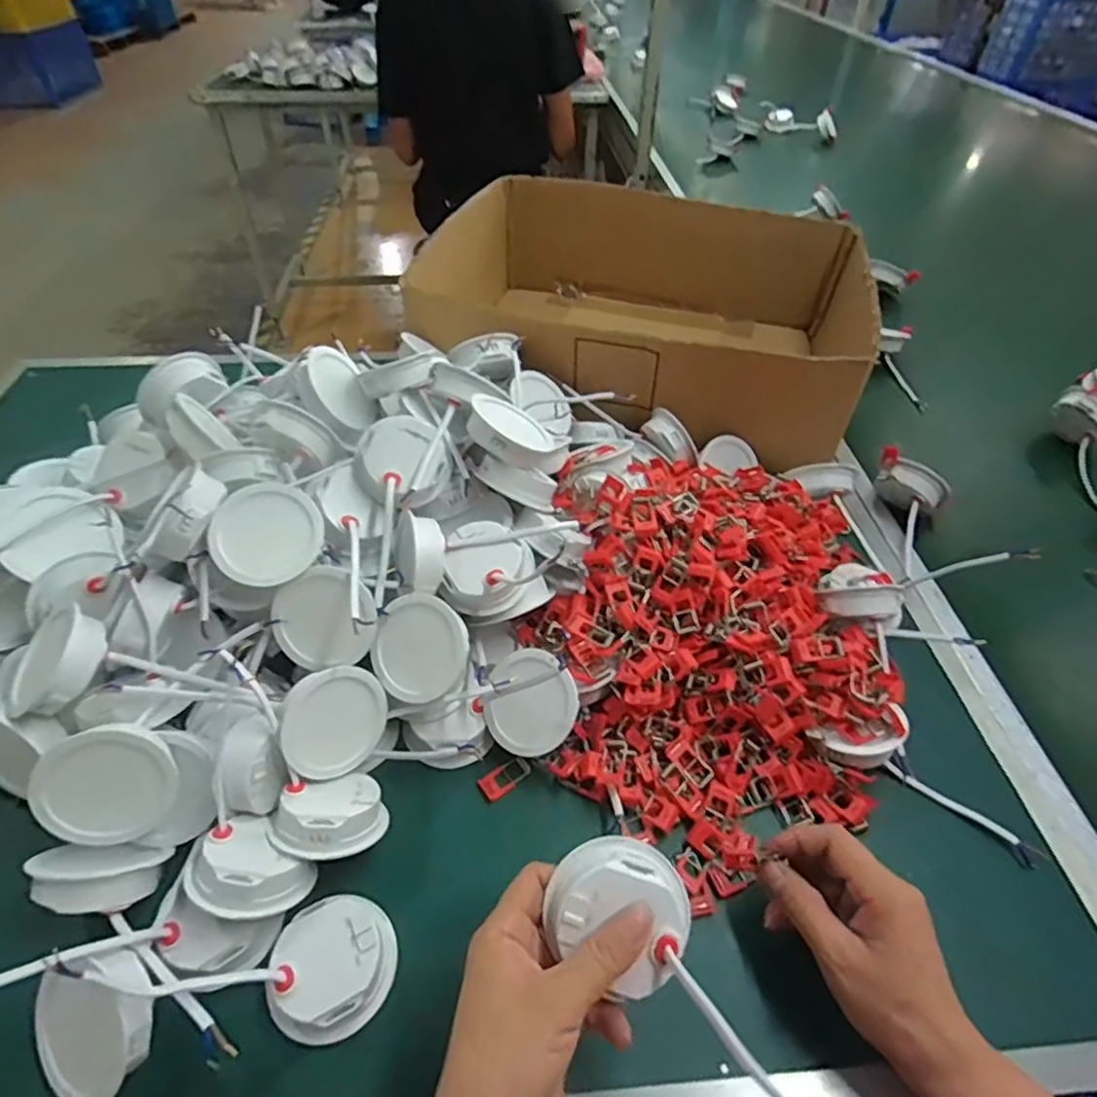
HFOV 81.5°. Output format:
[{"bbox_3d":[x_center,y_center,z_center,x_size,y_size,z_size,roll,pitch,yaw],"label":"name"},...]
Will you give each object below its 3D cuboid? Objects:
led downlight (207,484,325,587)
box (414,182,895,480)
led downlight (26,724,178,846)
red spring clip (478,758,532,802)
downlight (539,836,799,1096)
[{"bbox_3d":[-0.197,-0.008,0.449,0.071,0.026,0.069,-23,86,-17],"label":"led downlight"},{"bbox_3d":[0.132,-0.311,0.799,0.461,0.165,0.391,13,48,10],"label":"box"},{"bbox_3d":[-0.258,0.136,0.375,0.072,0.066,0.026,31,4,-26],"label":"led downlight"},{"bbox_3d":[-0.030,0.164,0.456,0.036,0.005,0.019,-27,53,-24],"label":"red spring clip"},{"bbox_3d":[0.066,0.201,0.278,0.063,0.030,0.171,-27,46,-24],"label":"downlight"}]

